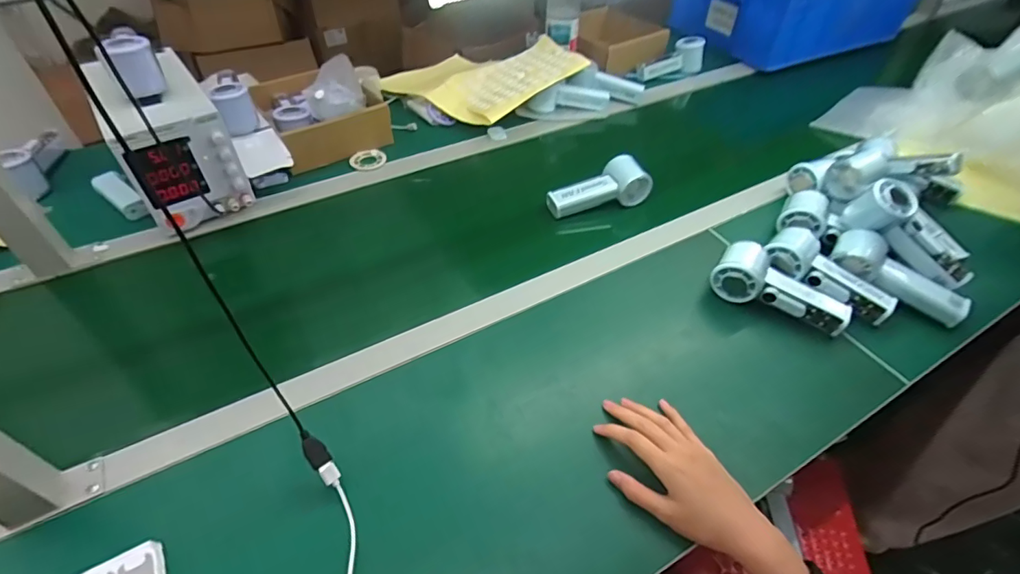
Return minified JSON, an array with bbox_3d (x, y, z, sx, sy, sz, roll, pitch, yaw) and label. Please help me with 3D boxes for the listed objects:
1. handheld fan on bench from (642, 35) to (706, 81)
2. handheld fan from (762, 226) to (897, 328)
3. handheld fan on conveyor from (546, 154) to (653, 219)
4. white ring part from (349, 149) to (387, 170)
[{"bbox_3d":[0.349,-0.484,1.070,0.140,0.070,0.064,-24,51,-22],"label":"handheld fan on bench"},{"bbox_3d":[0.388,-0.015,0.607,0.148,0.047,0.062,38,55,10],"label":"handheld fan"},{"bbox_3d":[0.130,-0.145,0.731,0.140,0.047,0.067,-20,52,-20],"label":"handheld fan on conveyor"},{"bbox_3d":[-0.237,-0.211,0.830,0.059,0.006,0.046,-17,64,-7],"label":"white ring part"}]

